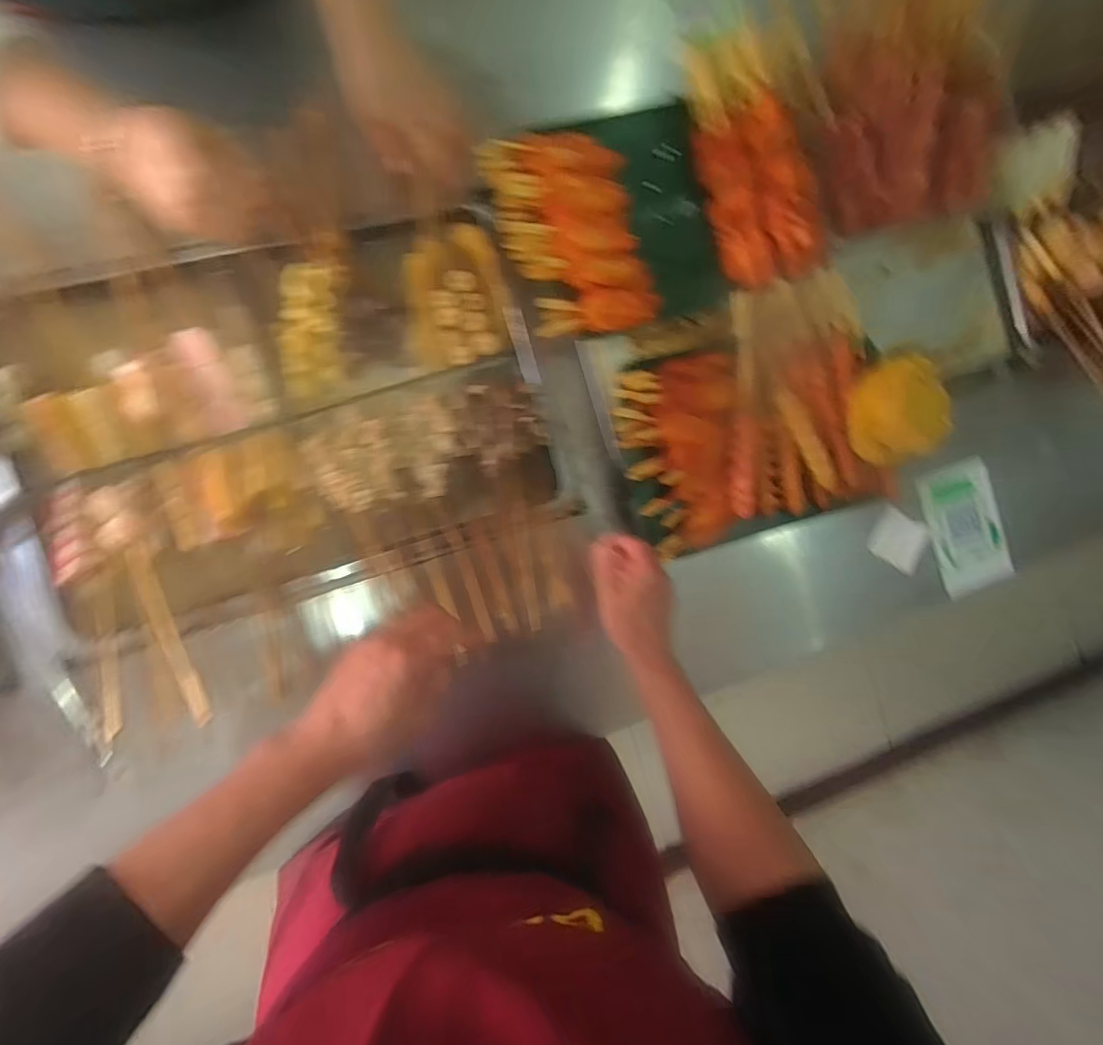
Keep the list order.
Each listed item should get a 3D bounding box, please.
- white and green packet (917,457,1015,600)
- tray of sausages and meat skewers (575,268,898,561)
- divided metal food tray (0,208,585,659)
[{"bbox_3d":[0.620,0.008,0.763,0.109,0.017,0.198,-25,99,2],"label":"white and green packet"},{"bbox_3d":[0.258,-0.138,0.668,0.370,0.071,0.305,-16,93,-10],"label":"tray of sausages and meat skewers"},{"bbox_3d":[-0.294,-0.098,0.594,0.599,0.059,0.470,-16,95,-8],"label":"divided metal food tray"}]

